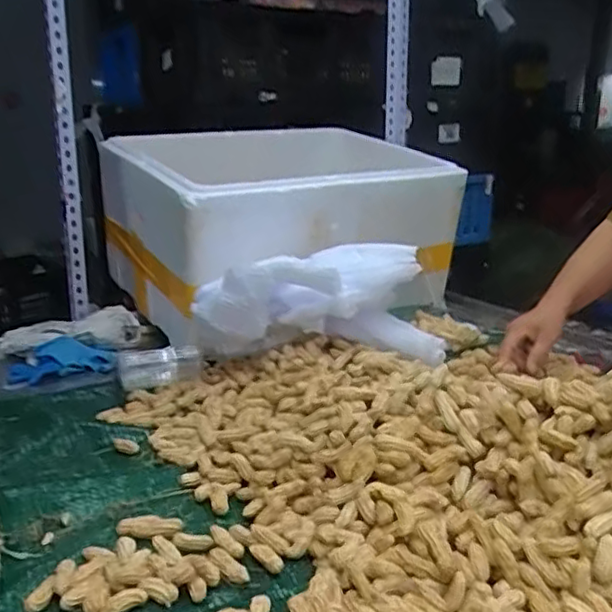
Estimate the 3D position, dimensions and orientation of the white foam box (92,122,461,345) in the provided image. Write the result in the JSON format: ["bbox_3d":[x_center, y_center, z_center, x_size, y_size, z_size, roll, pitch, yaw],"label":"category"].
[{"bbox_3d":[-0.048,-0.187,1.320,0.656,0.338,0.504,-11,20,-29],"label":"white foam box"}]

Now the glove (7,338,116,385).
[{"bbox_3d":[-0.407,0.087,1.043,0.161,0.035,0.115,-8,19,-23],"label":"glove"}]

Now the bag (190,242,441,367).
[{"bbox_3d":[0.013,-0.009,0.932,0.345,0.126,0.151,-2,17,-2],"label":"bag"}]

